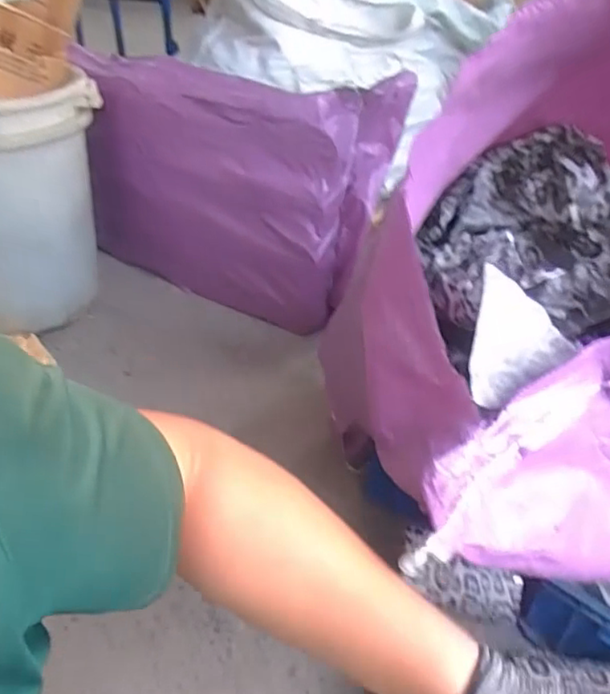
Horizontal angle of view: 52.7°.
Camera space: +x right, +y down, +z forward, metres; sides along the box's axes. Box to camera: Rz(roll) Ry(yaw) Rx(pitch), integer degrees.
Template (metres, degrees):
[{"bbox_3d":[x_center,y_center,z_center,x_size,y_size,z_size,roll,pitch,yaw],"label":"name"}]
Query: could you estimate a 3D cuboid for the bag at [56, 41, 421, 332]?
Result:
[{"bbox_3d":[-0.160,-0.352,1.440,0.745,0.509,0.252,10,39,13],"label":"bag"}]

